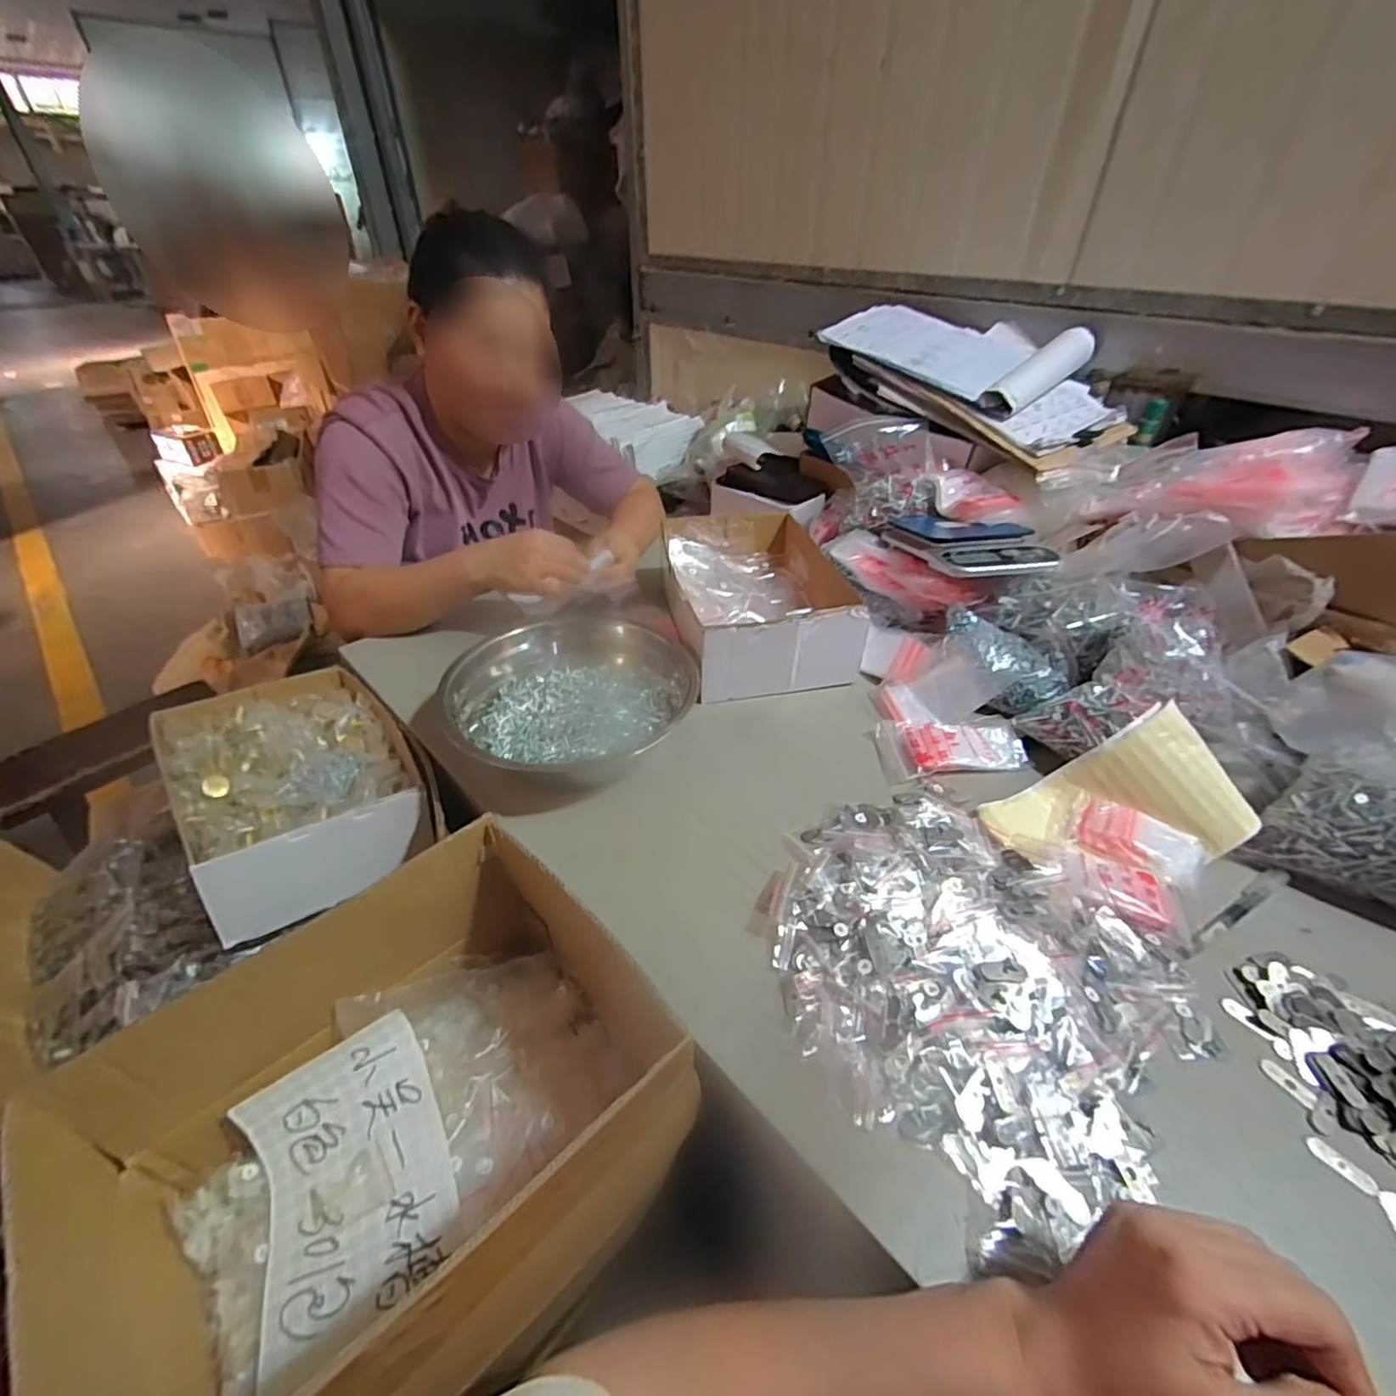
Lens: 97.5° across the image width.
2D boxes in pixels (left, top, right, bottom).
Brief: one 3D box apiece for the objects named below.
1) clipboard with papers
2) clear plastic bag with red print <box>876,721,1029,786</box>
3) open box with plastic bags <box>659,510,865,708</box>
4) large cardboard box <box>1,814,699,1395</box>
[{"bbox_3d":[0.408,-0.486,0.890,0.264,0.082,0.426,-31,64,-23],"label":"clipboard with papers"},{"bbox_3d":[0.260,0.048,0.634,0.147,0.024,0.073,-5,39,-6],"label":"clear plastic bag with red print"},{"bbox_3d":[0.072,-0.131,0.793,0.199,0.107,0.304,-5,39,-6],"label":"open box with plastic bags"},{"bbox_3d":[-0.192,0.291,0.412,0.267,0.181,0.317,31,47,33],"label":"large cardboard box"}]

